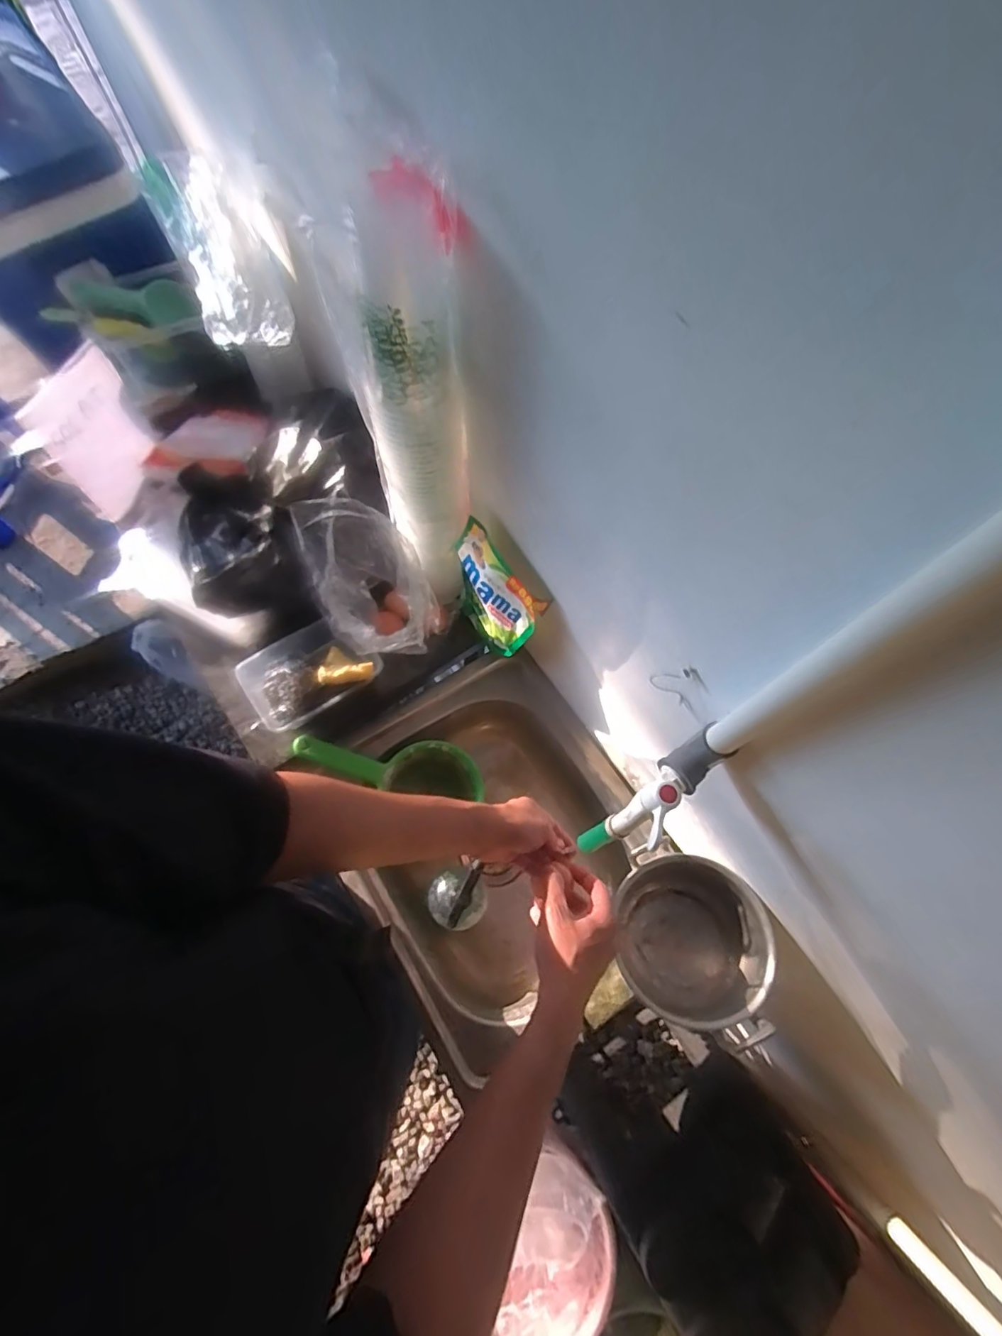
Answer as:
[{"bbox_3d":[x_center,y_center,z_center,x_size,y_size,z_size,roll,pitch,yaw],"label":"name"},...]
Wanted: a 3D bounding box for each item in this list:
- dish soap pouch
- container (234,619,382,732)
[{"bbox_3d":[-0.010,-0.087,0.744,0.050,0.212,0.154,-35,75,-13],"label":"dish soap pouch"},{"bbox_3d":[-0.268,0.003,0.741,0.176,0.048,0.120,-29,74,-11],"label":"container"}]

